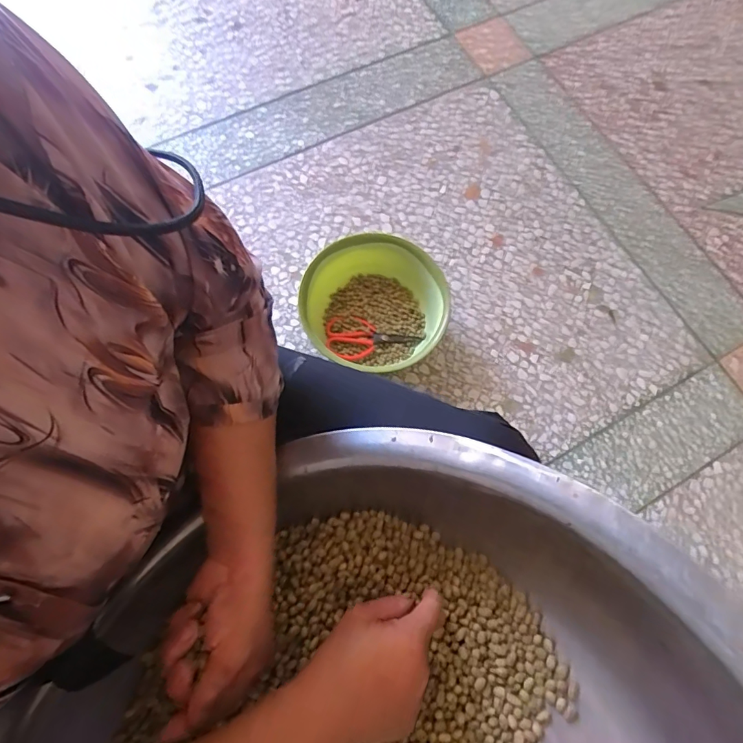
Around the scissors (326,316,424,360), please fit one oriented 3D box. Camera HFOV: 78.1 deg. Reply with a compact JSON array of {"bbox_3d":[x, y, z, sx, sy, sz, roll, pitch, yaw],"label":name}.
[{"bbox_3d":[0.004,-0.067,0.885,0.181,0.011,0.086,1,72,-2],"label":"scissors"}]

